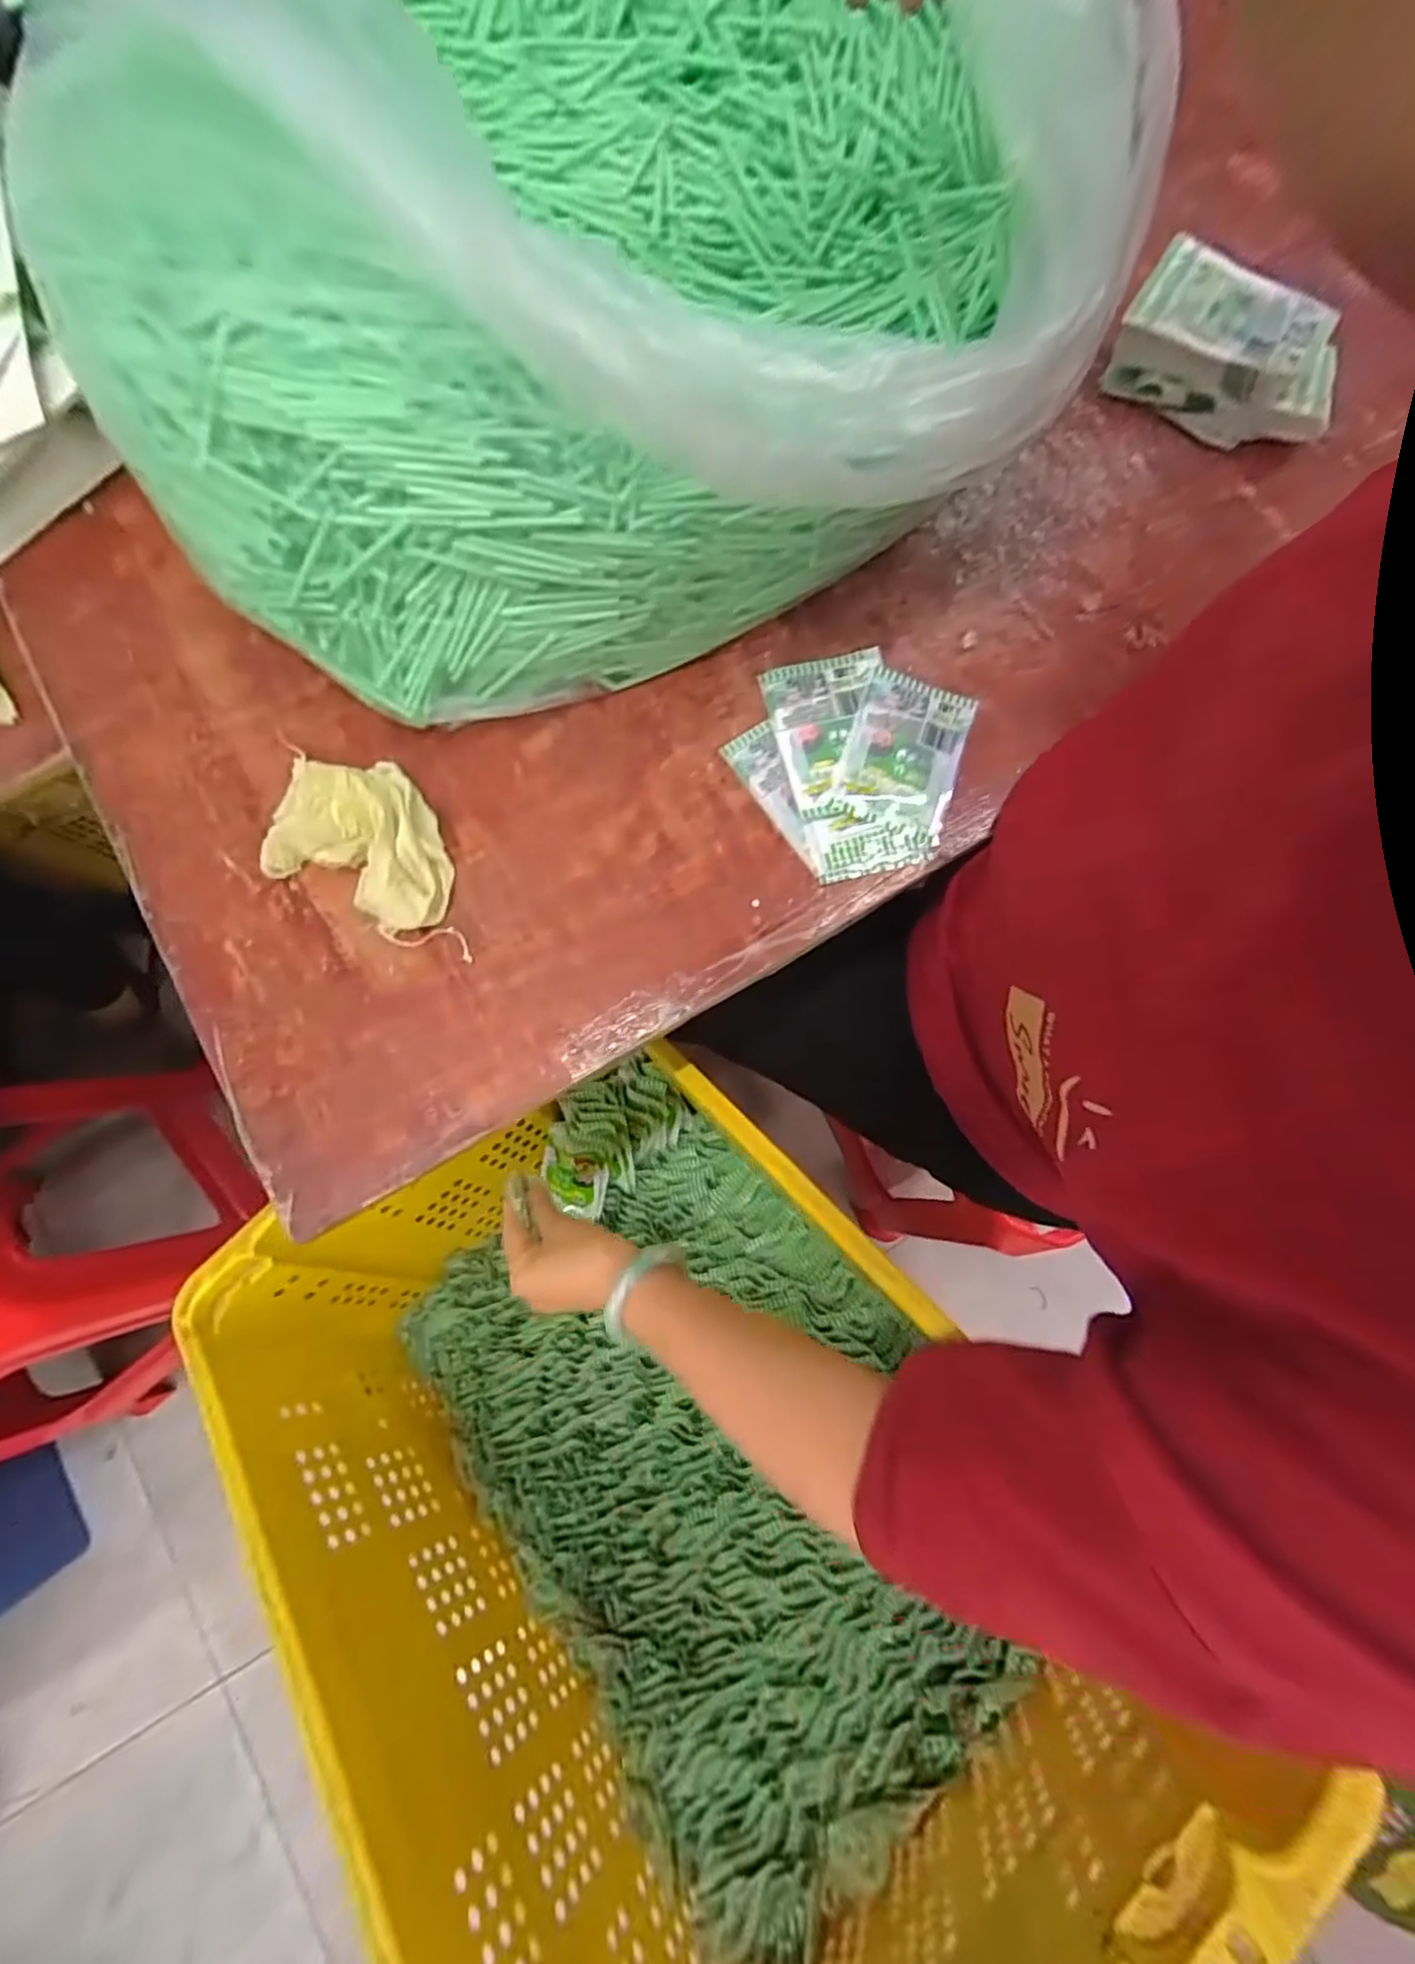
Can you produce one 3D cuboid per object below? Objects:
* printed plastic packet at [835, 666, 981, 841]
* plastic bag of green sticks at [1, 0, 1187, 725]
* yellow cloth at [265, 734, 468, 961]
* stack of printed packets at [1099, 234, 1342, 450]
[{"bbox_3d":[0.119,-0.139,0.409,0.068,0.005,0.094,18,79,3],"label":"printed plastic packet"},{"bbox_3d":[-0.064,-0.426,0.364,0.507,0.172,0.459,-15,80,-3],"label":"plastic bag of green sticks"},{"bbox_3d":[-0.195,-0.081,0.388,0.135,0.026,0.087,25,80,4],"label":"yellow cloth"},{"bbox_3d":[0.340,-0.409,0.442,0.143,0.044,0.083,26,80,4],"label":"stack of printed packets"}]

